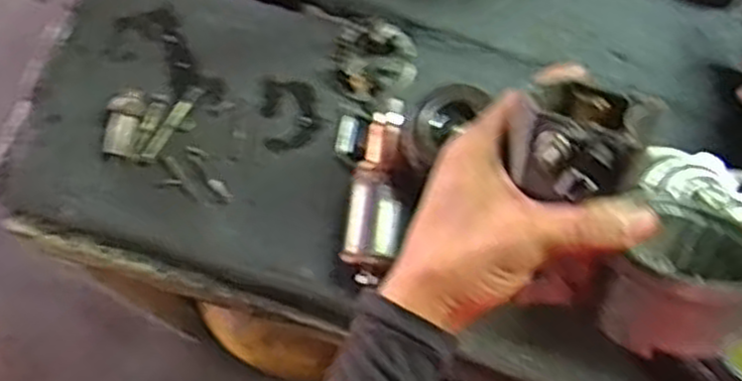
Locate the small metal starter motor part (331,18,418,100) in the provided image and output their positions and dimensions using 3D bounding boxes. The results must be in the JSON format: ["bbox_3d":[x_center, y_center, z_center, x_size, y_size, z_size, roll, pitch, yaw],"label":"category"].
[{"bbox_3d":[0.005,-0.126,0.740,0.075,0.025,0.080,0,75,-1],"label":"small metal starter motor part"}]

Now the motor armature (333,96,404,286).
[{"bbox_3d":[-0.002,-0.002,0.697,0.058,0.060,0.167,1,75,0],"label":"motor armature"}]

